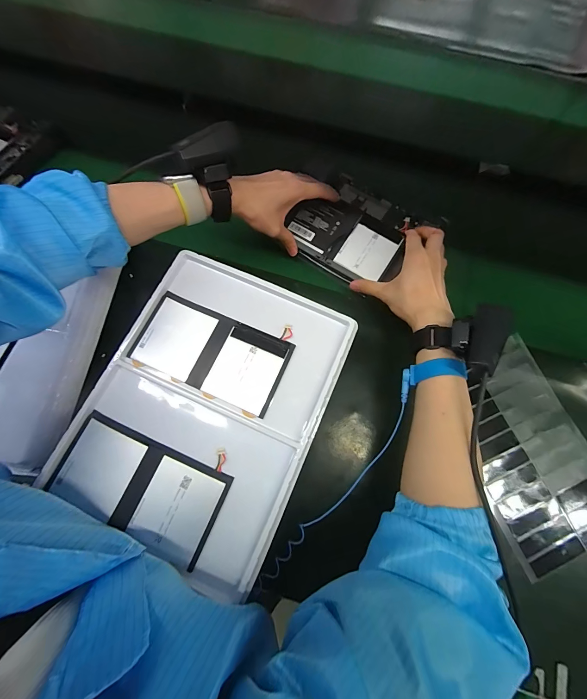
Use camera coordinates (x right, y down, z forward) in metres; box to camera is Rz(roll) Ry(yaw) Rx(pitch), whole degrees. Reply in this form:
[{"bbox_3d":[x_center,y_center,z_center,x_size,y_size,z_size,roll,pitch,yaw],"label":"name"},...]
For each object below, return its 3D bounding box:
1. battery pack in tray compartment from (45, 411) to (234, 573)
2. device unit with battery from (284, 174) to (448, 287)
[{"bbox_3d":[-0.157,0.137,0.303,0.170,0.006,0.096,23,73,6],"label":"battery pack in tray compartment"},{"bbox_3d":[0.096,-0.187,0.454,0.177,0.031,0.161,33,75,11],"label":"device unit with battery"}]

